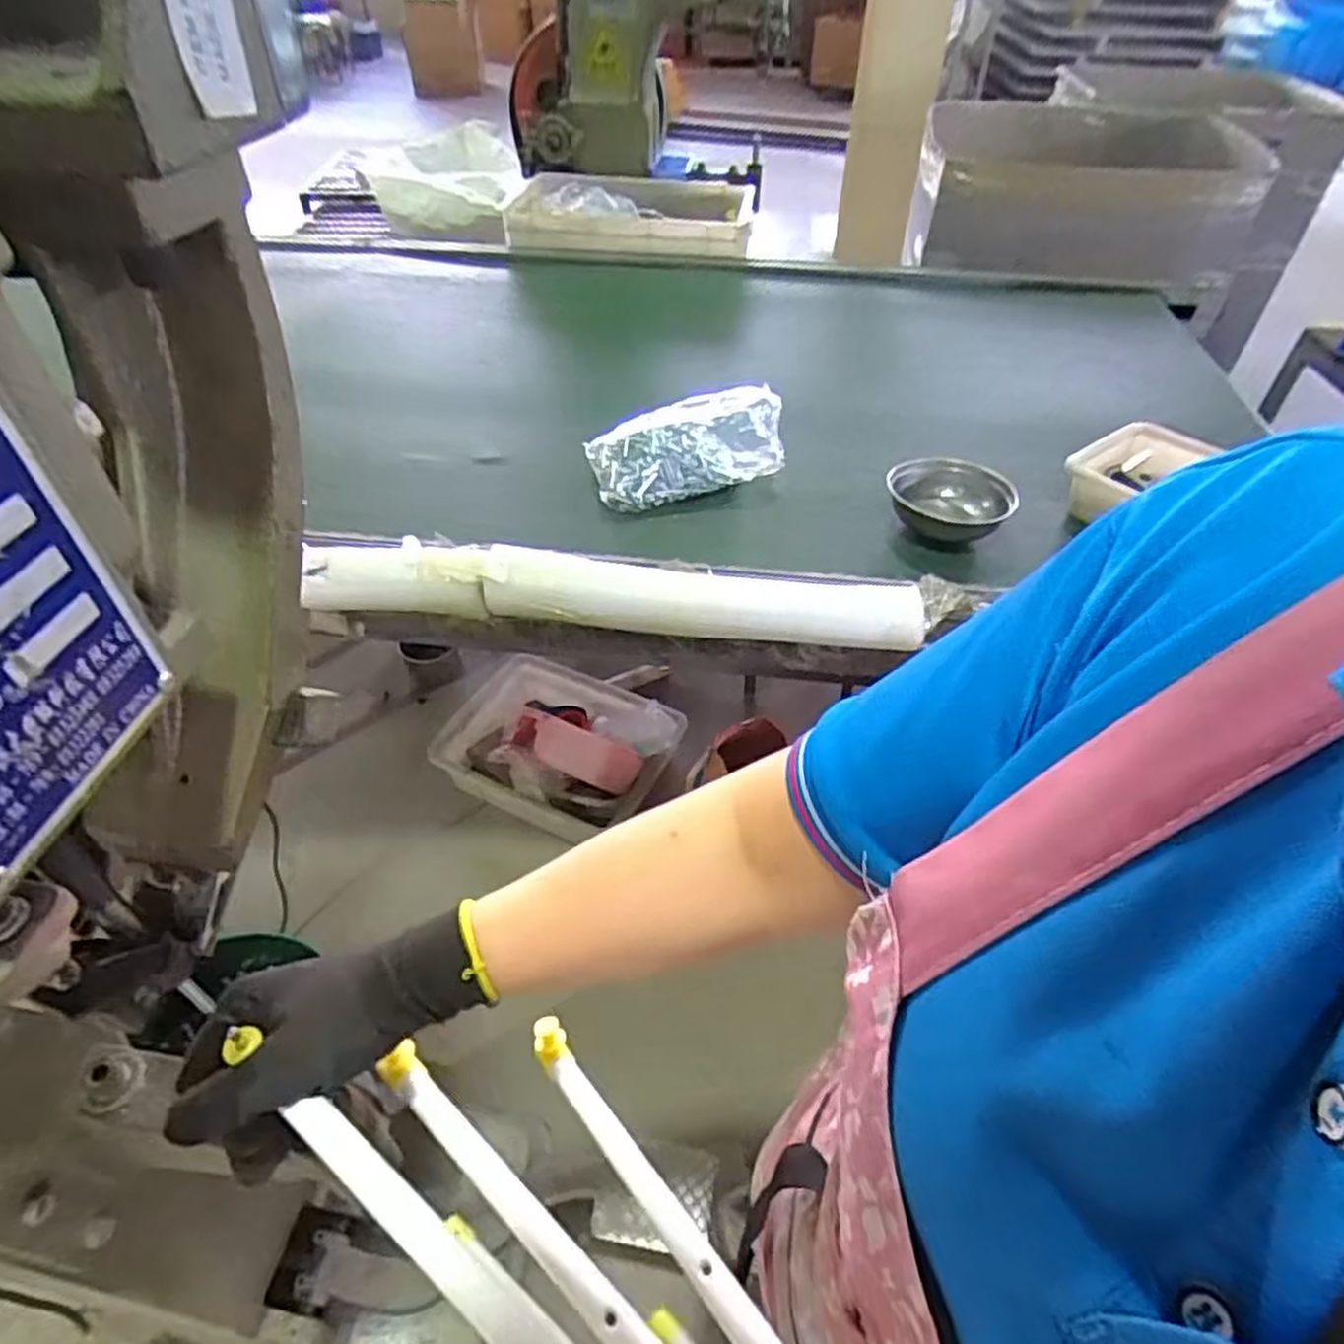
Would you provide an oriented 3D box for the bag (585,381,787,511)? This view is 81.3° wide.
[{"bbox_3d":[0.026,-0.298,1.040,0.263,0.082,0.131,-11,46,-12],"label":"bag"}]

